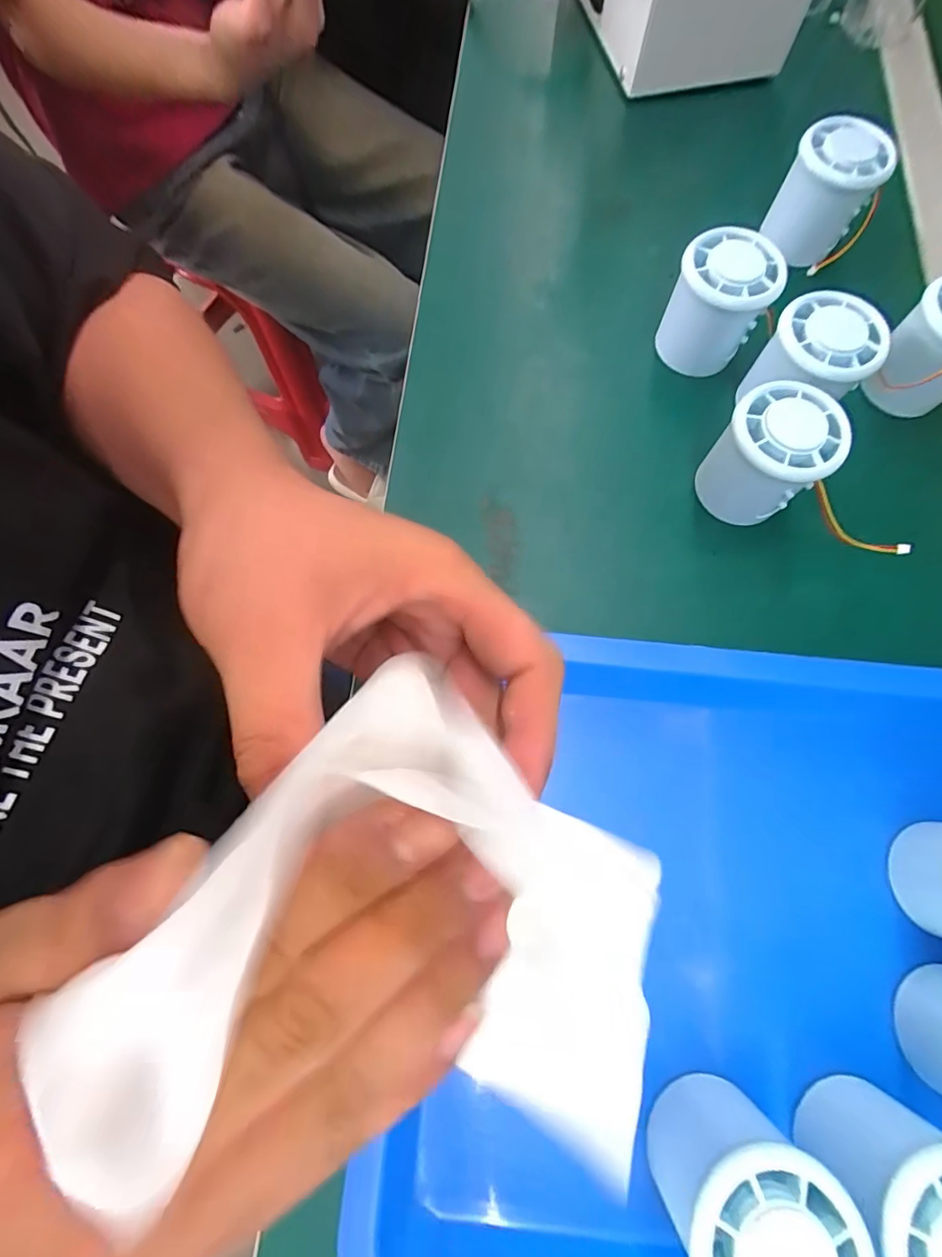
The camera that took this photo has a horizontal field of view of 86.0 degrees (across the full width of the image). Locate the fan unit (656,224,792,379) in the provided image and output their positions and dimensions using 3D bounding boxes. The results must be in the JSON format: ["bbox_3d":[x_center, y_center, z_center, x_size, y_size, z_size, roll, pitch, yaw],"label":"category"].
[{"bbox_3d":[0.149,-0.196,0.310,0.057,0.056,0.055,19,74,4],"label":"fan unit"}]

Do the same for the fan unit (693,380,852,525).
[{"bbox_3d":[0.163,-0.094,0.282,0.054,0.061,0.057,0,74,-1],"label":"fan unit"}]

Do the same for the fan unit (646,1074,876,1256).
[{"bbox_3d":[0.099,0.208,0.185,0.051,0.060,0.056,0,74,-1],"label":"fan unit"}]

